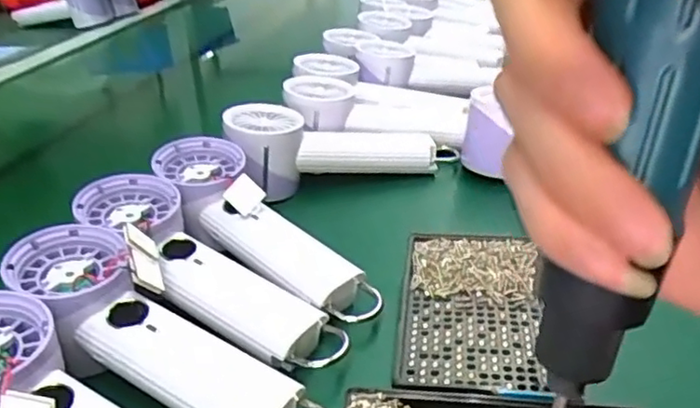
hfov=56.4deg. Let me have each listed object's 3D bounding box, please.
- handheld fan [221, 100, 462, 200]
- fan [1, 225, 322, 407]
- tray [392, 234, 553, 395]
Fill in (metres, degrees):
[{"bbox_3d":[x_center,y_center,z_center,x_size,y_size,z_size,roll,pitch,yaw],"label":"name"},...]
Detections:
[{"bbox_3d":[-0.006,-0.039,0.537,0.195,0.061,0.057,4,27,-16],"label":"handheld fan"},{"bbox_3d":[-0.097,0.070,0.333,0.197,0.040,0.059,28,39,22],"label":"fan"},{"bbox_3d":[0.068,0.057,0.368,0.078,0.016,0.131,2,29,10],"label":"tray"}]

